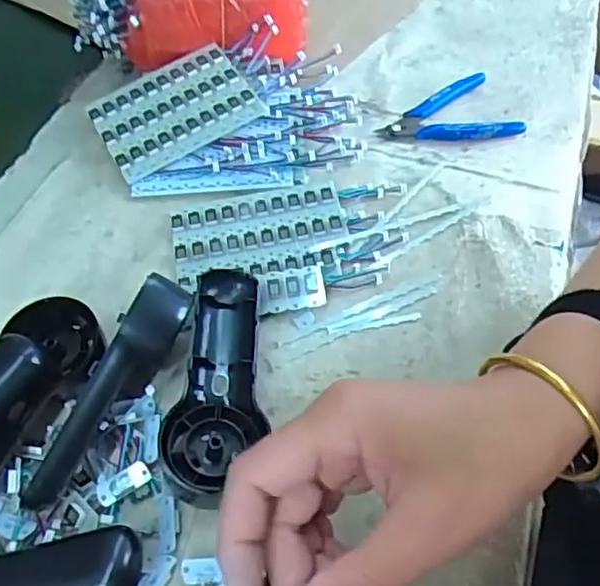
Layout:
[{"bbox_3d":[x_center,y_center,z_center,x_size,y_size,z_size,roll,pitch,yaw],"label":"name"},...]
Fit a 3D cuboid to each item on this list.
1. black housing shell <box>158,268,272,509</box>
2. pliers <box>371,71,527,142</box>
[{"bbox_3d":[-0.048,0.053,0.396,0.053,0.029,0.145,2,54,1],"label":"black housing shell"},{"bbox_3d":[0.123,-0.146,0.545,0.109,0.014,0.075,-18,56,-13],"label":"pliers"}]

